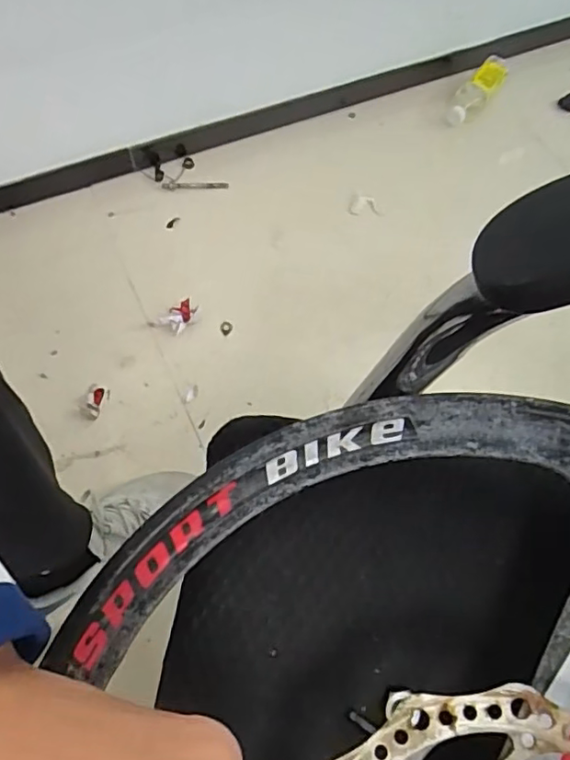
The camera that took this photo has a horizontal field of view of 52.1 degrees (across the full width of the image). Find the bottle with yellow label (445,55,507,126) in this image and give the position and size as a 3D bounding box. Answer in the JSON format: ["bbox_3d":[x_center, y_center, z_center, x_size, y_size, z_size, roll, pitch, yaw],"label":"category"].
[{"bbox_3d":[0.356,-0.539,1.077,0.062,0.058,0.151,44,99,17],"label":"bottle with yellow label"}]

